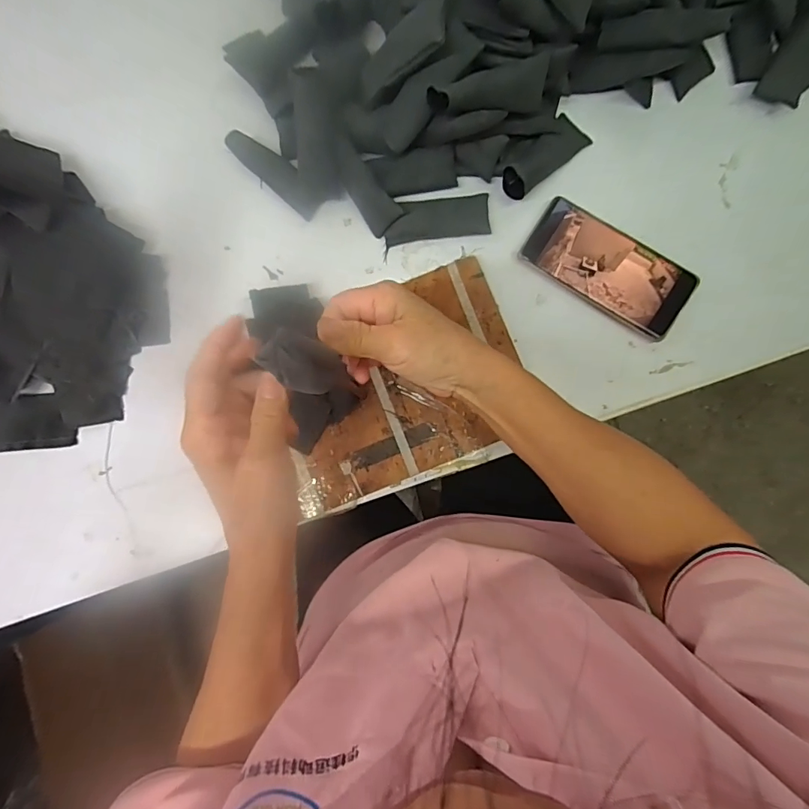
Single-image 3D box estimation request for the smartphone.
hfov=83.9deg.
[{"bbox_3d":[0.195,-0.132,0.436,0.156,0.015,0.073,33,86,4],"label":"smartphone"}]

